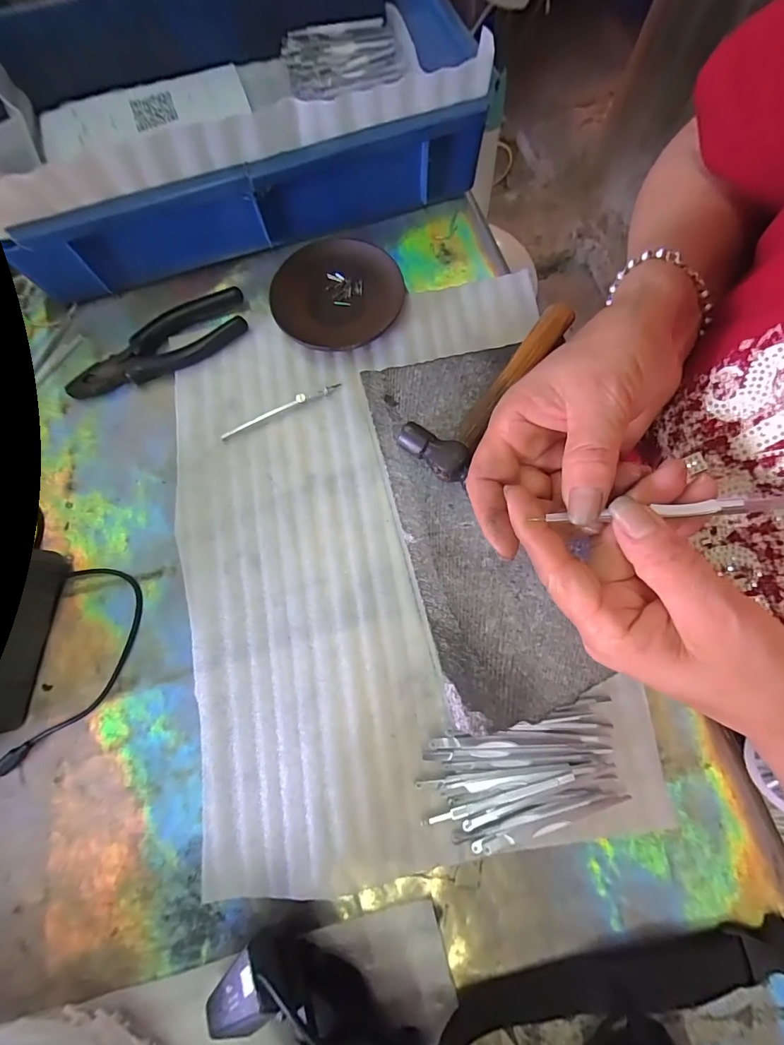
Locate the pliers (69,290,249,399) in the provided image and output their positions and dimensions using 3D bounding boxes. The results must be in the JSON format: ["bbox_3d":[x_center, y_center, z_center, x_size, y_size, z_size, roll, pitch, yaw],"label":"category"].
[{"bbox_3d":[-0.200,-0.151,0.364,0.161,0.018,0.048,-31,78,-6],"label":"pliers"}]

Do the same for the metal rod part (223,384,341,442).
[{"bbox_3d":[-0.094,-0.097,0.356,0.108,0.007,0.009,-25,77,-4],"label":"metal rod part"}]

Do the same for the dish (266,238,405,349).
[{"bbox_3d":[-0.047,-0.200,0.370,0.105,0.016,0.116,39,81,10],"label":"dish"}]

